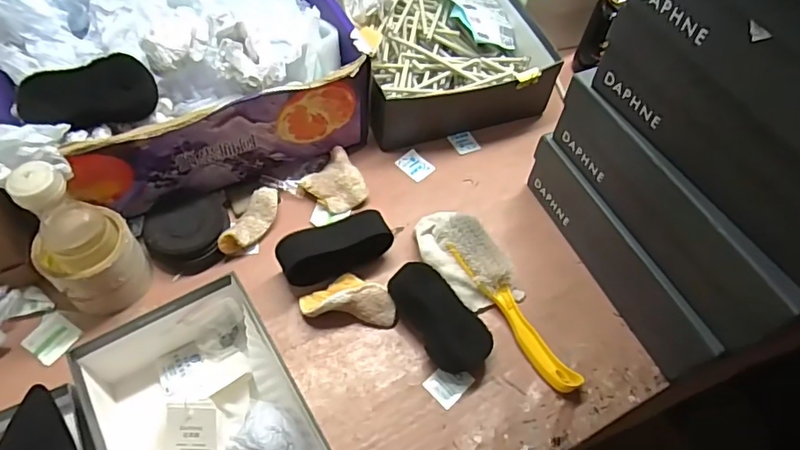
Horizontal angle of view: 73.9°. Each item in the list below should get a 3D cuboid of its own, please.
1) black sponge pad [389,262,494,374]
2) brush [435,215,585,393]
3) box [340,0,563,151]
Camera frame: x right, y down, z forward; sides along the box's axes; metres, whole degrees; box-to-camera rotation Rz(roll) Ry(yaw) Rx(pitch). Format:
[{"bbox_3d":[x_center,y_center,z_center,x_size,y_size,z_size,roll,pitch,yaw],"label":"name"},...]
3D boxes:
[{"bbox_3d":[0.041,0.095,0.567,0.065,0.046,0.128,-29,63,-21],"label":"black sponge pad"},{"bbox_3d":[0.118,0.079,0.588,0.052,0.035,0.232,-25,62,-19],"label":"brush"},{"bbox_3d":[0.055,-0.284,0.779,0.286,0.104,0.317,-12,59,-12],"label":"box"}]

